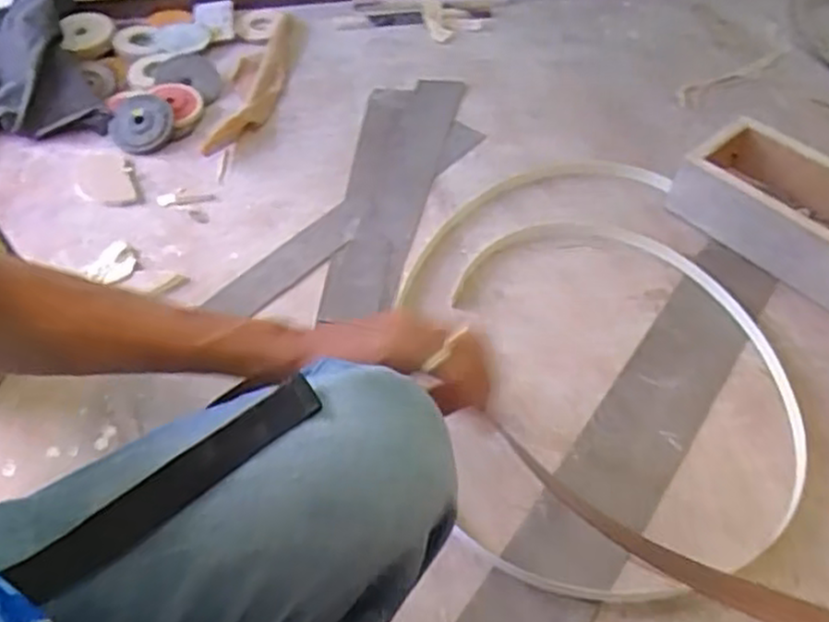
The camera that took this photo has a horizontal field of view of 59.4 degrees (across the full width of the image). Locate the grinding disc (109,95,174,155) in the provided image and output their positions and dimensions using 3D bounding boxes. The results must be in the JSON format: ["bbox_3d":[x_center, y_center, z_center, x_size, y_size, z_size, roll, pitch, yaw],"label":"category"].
[{"bbox_3d":[-0.416,-0.284,1.101,0.097,0.010,0.091,-1,78,5],"label":"grinding disc"}]

